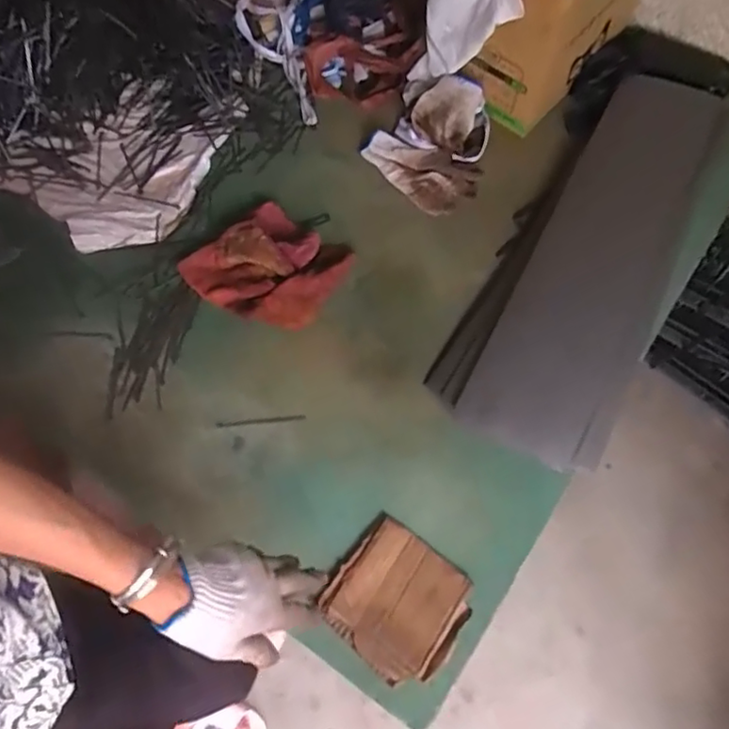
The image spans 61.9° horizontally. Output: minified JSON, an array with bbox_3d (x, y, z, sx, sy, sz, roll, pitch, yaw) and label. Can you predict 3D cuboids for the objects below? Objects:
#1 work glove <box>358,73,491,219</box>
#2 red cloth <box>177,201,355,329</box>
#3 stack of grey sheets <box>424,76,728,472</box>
[{"bbox_3d":[0.098,-0.323,0.856,0.167,0.063,0.176,30,70,10],"label":"work glove"},{"bbox_3d":[-0.125,-0.135,0.783,0.190,0.044,0.152,25,70,9],"label":"red cloth"},{"bbox_3d":[0.304,-0.163,0.814,0.225,0.083,0.594,27,70,9],"label":"stack of grey sheets"}]

